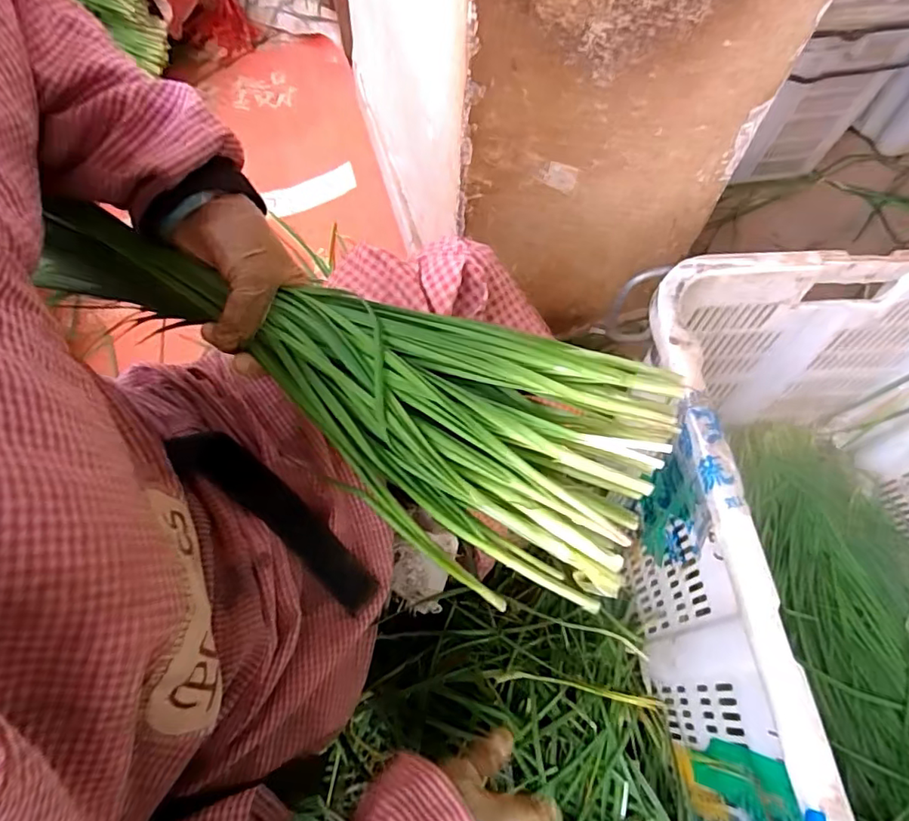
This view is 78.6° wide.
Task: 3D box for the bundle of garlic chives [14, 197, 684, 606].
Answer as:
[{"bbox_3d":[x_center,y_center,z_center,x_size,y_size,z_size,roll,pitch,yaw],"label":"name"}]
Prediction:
[{"bbox_3d":[-0.075,-0.018,0.347,0.396,0.094,0.132,24,64,5],"label":"bundle of garlic chives"}]

